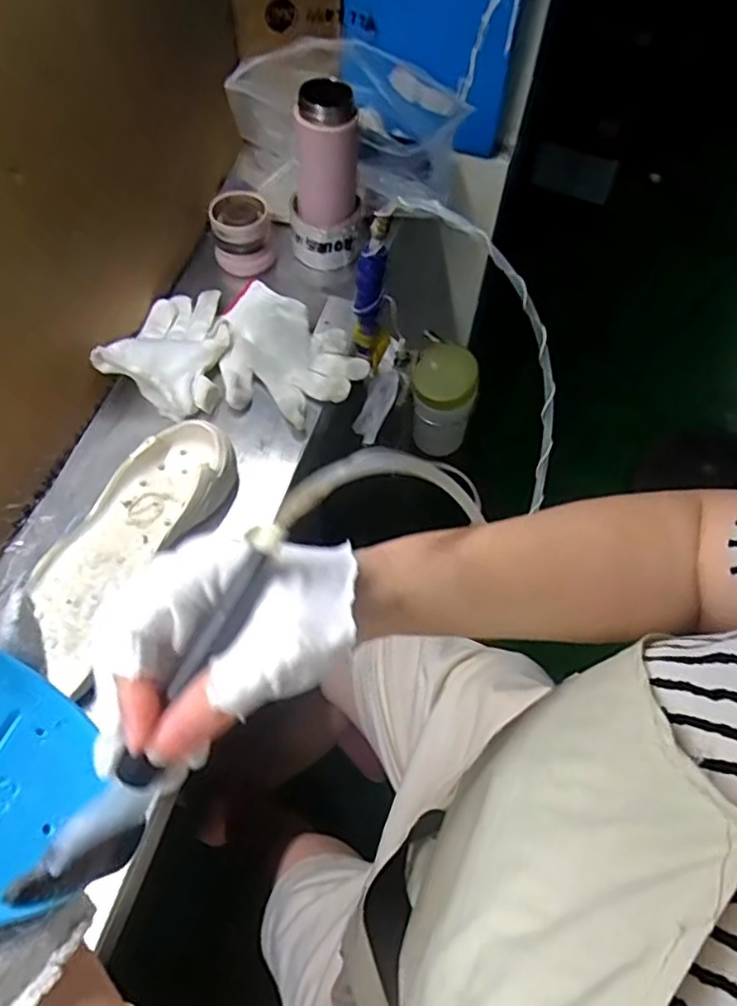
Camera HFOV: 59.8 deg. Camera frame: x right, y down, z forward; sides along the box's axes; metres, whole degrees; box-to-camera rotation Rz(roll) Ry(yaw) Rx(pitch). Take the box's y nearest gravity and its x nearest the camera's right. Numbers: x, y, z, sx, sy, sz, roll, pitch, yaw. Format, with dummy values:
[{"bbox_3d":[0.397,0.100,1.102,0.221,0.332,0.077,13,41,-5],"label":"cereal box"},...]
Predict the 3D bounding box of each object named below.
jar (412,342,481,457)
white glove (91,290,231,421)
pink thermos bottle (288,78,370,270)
[{"bbox_3d":[0.086,-0.118,0.767,0.072,0.144,0.073,1,59,-2],"label":"jar"},{"bbox_3d":[-0.190,-0.166,0.651,0.105,0.056,0.154,14,60,5],"label":"white glove"},{"bbox_3d":[-0.043,-0.350,0.693,0.082,0.178,0.073,4,59,-1],"label":"pink thermos bottle"}]

